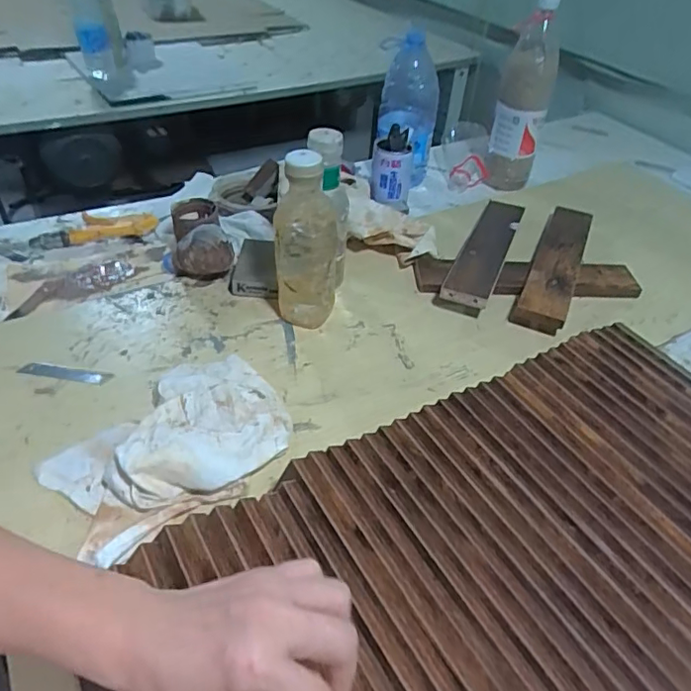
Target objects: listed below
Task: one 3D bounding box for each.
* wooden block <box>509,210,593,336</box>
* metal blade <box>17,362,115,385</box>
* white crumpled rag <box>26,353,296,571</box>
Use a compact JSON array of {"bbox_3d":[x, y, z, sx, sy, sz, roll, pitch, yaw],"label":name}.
[{"bbox_3d":[0.306,-0.120,0.804,0.064,0.037,0.300,21,45,16],"label":"wooden block"},{"bbox_3d":[-0.305,0.030,0.602,0.097,0.006,0.016,5,43,0],"label":"metal blade"},{"bbox_3d":[-0.161,0.083,0.532,0.166,0.046,0.227,32,49,26],"label":"white crumpled rag"}]

